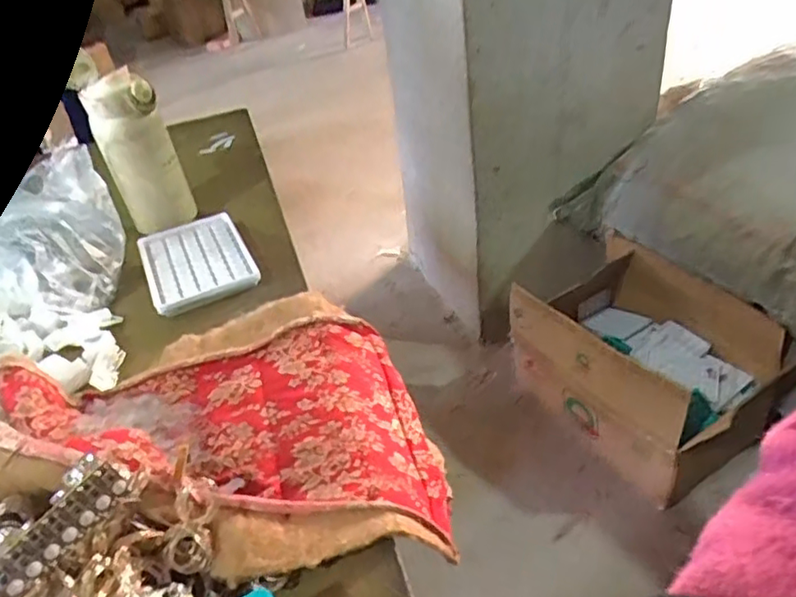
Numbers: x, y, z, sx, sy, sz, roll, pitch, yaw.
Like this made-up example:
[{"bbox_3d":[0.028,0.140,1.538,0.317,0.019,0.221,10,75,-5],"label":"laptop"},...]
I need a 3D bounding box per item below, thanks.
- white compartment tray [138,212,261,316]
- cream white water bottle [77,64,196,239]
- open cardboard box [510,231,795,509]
[{"bbox_3d":[-0.200,-0.040,0.612,0.096,0.011,0.144,-21,38,-16],"label":"white compartment tray"},{"bbox_3d":[-0.264,-0.149,0.642,0.055,0.154,0.061,15,42,28],"label":"cream white water bottle"},{"bbox_3d":[0.473,0.104,1.183,0.325,0.251,0.463,-27,40,-23],"label":"open cardboard box"}]

